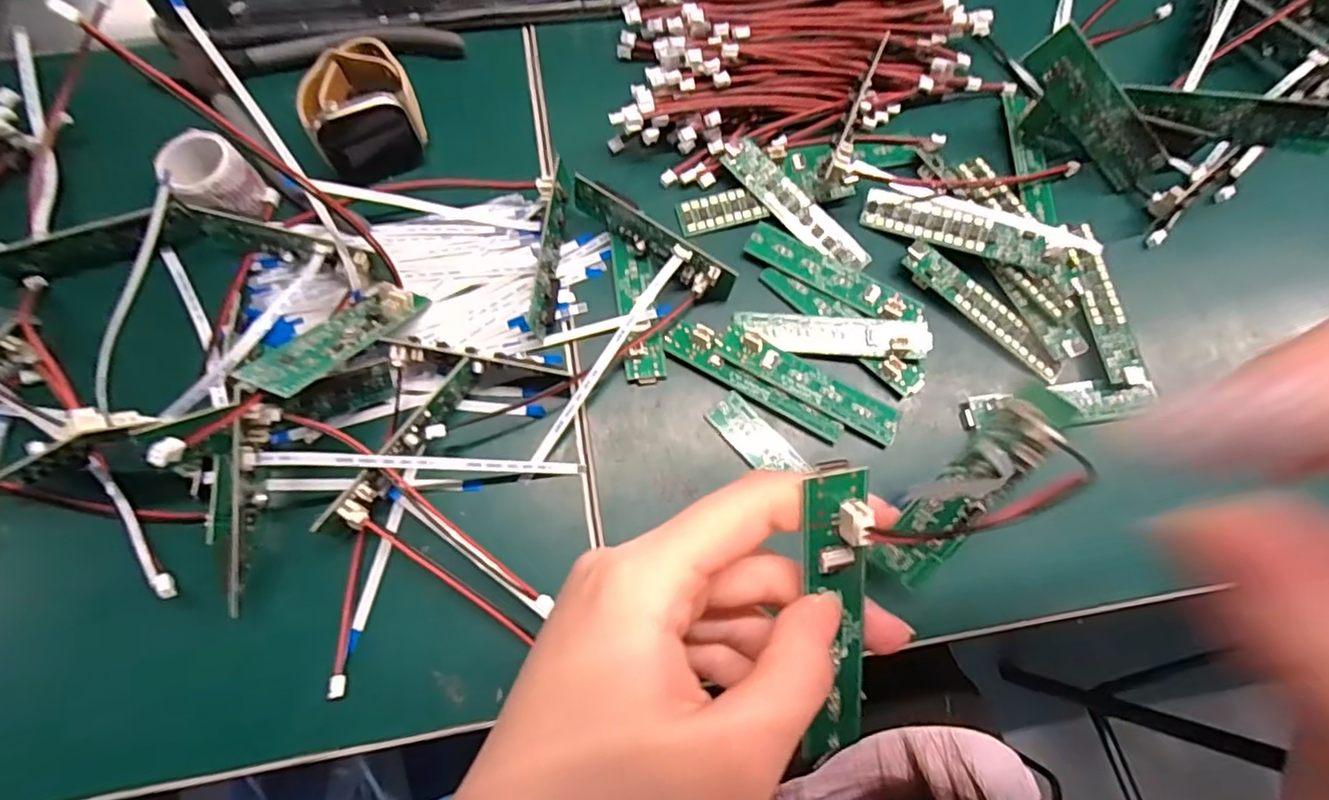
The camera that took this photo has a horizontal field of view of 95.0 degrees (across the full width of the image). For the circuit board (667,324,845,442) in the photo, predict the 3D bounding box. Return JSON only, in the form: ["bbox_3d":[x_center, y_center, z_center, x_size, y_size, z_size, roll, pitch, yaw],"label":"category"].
[{"bbox_3d":[0.039,-0.008,0.263,0.083,0.005,0.016,31,87,6],"label":"circuit board"}]

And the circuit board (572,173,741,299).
[{"bbox_3d":[-0.005,-0.071,0.270,0.081,0.023,0.011,34,63,6],"label":"circuit board"}]

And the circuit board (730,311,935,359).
[{"bbox_3d":[0.073,-0.029,0.266,0.082,0.007,0.020,5,72,1],"label":"circuit board"}]

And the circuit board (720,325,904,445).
[{"bbox_3d":[0.063,-0.008,0.261,0.082,0.008,0.018,28,74,8],"label":"circuit board"}]

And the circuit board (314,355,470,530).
[{"bbox_3d":[-0.102,0.018,0.242,0.012,0.023,0.080,28,74,8],"label":"circuit board"}]

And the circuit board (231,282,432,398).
[{"bbox_3d":[-0.126,-0.027,0.239,0.022,0.008,0.082,24,39,7],"label":"circuit board"}]

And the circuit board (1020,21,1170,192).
[{"bbox_3d":[0.197,-0.131,0.277,0.082,0.022,0.004,41,46,-15],"label":"circuit board"}]

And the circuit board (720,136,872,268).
[{"bbox_3d":[0.061,-0.091,0.285,0.018,0.004,0.082,-44,86,-1],"label":"circuit board"}]

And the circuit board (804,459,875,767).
[{"bbox_3d":[0.045,0.058,0.157,0.017,0.011,0.086,-6,108,-3],"label":"circuit board"}]

